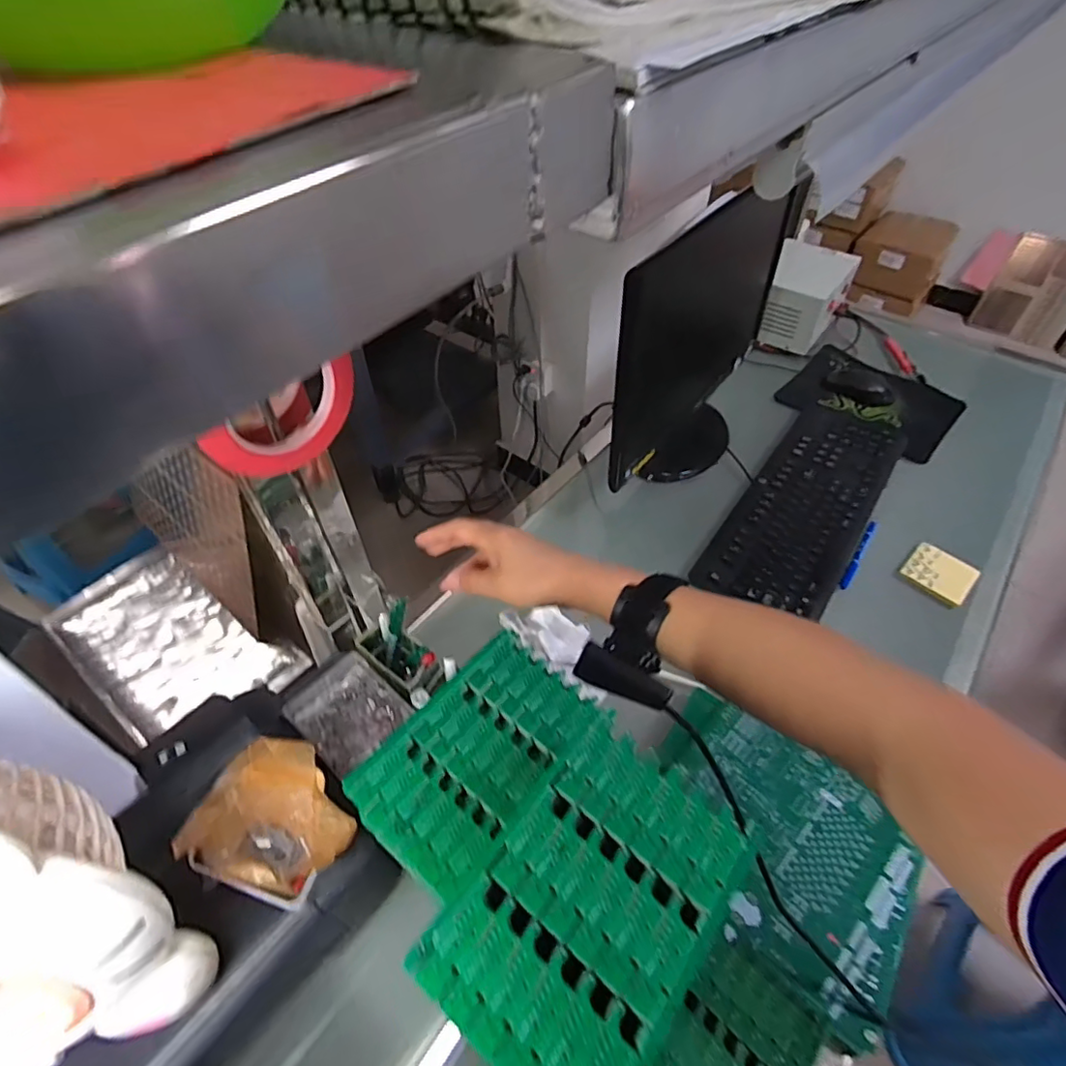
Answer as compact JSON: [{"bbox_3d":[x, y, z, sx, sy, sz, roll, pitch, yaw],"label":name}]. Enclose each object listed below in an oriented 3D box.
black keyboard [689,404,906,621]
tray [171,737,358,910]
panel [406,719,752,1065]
[{"bbox_3d":[0.412,-0.053,0.857,0.165,0.032,0.450,29,56,23],"label":"black keyboard"},{"bbox_3d":[-0.190,0.211,0.427,0.110,0.062,0.096,15,52,13],"label":"tray"},{"bbox_3d":[0.024,0.146,0.235,0.081,0.009,0.122,32,58,25],"label":"panel"}]

